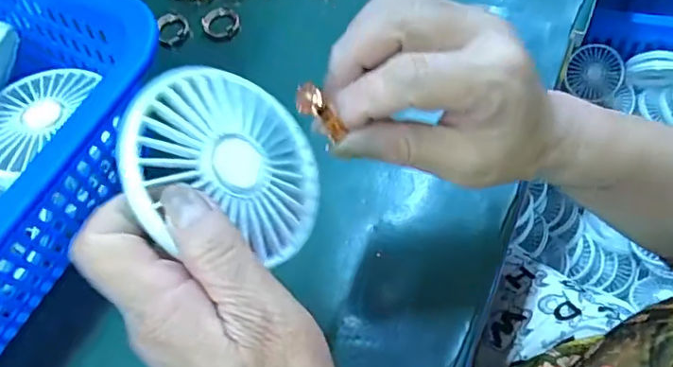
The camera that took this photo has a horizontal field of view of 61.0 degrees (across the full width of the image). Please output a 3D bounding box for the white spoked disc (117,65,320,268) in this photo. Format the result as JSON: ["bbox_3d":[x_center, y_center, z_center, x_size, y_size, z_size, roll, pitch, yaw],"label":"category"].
[{"bbox_3d":[-0.044,-0.010,0.240,0.088,0.009,0.076,19,60,-36],"label":"white spoked disc"}]

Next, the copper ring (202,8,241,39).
[{"bbox_3d":[-0.089,-0.123,0.440,0.028,0.006,0.025,-25,65,-2],"label":"copper ring"}]

